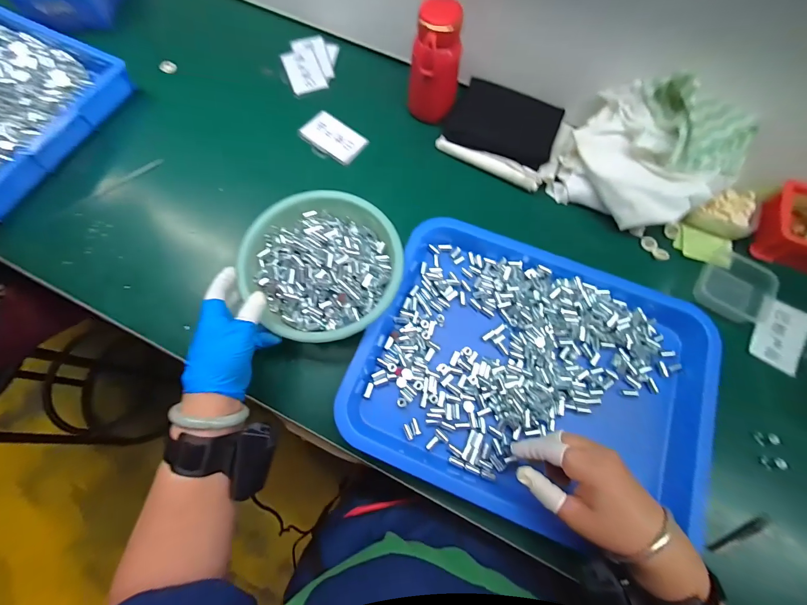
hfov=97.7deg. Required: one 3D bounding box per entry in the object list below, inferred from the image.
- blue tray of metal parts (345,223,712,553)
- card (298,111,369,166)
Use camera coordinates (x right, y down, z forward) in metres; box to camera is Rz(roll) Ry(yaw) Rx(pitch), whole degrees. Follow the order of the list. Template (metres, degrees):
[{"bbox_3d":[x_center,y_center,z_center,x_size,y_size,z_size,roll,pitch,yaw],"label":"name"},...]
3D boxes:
[{"bbox_3d":[0.153,0.078,0.414,0.382,0.036,0.304,21,72,6],"label":"blue tray of metal parts"},{"bbox_3d":[-0.108,-0.253,0.540,0.096,0.007,0.059,39,74,10],"label":"card"}]

